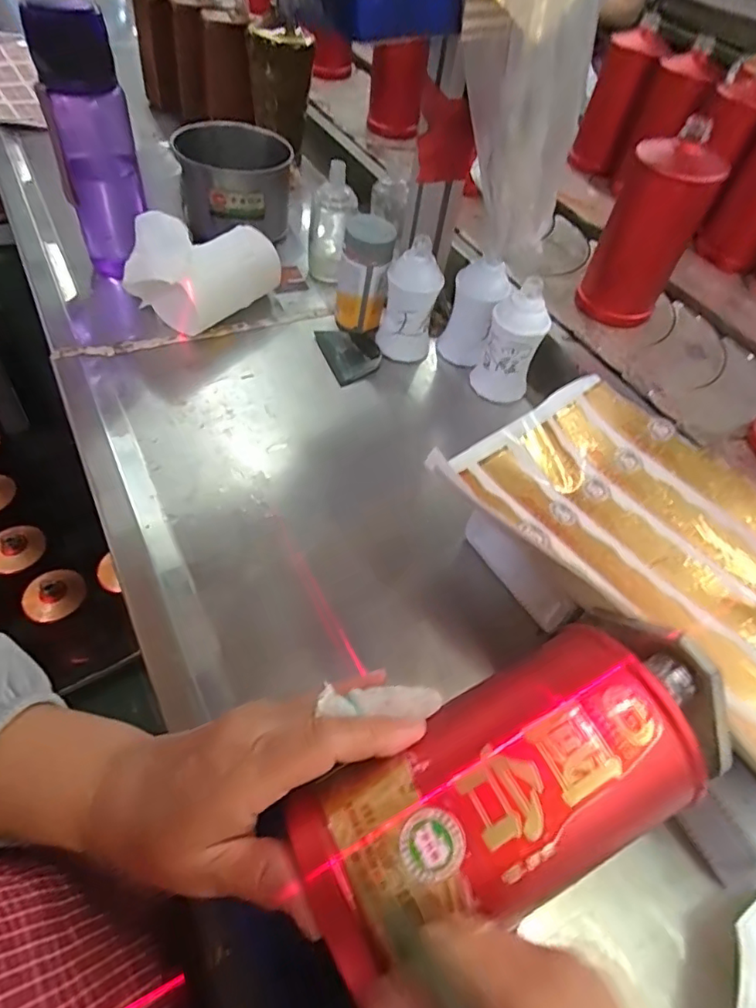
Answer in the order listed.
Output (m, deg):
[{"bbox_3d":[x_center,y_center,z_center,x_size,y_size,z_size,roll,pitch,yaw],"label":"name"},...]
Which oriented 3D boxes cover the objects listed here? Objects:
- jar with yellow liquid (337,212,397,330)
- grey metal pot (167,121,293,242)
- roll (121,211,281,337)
[{"bbox_3d":[-0.014,-0.243,0.569,0.054,0.096,0.055,7,53,-2],"label":"jar with yellow liquid"},{"bbox_3d":[-0.174,-0.400,0.670,0.125,0.093,0.128,-2,54,-9],"label":"grey metal pot"},{"bbox_3d":[-0.191,-0.242,0.560,0.107,0.072,0.147,33,56,16],"label":"roll"}]

